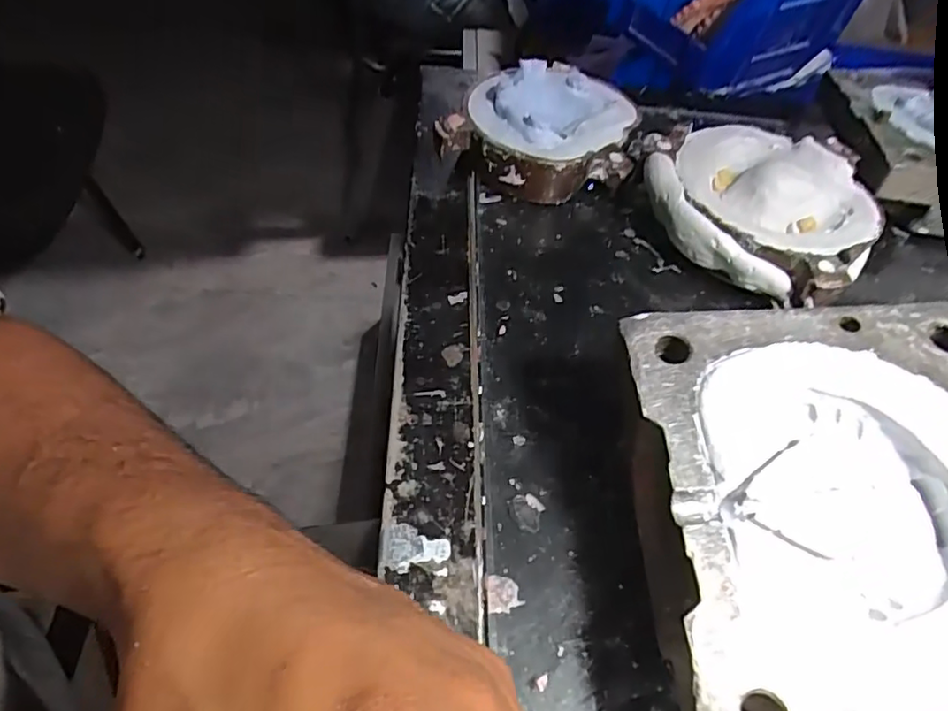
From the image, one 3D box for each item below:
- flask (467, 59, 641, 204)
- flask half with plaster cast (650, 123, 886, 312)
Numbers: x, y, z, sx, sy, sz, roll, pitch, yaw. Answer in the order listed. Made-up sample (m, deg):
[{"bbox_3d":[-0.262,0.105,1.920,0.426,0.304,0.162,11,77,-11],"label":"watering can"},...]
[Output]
[{"bbox_3d":[0.038,-0.119,0.332,0.086,0.038,0.089,34,55,21],"label":"flask"},{"bbox_3d":[0.136,-0.074,0.307,0.111,0.037,0.102,36,55,22],"label":"flask half with plaster cast"}]

